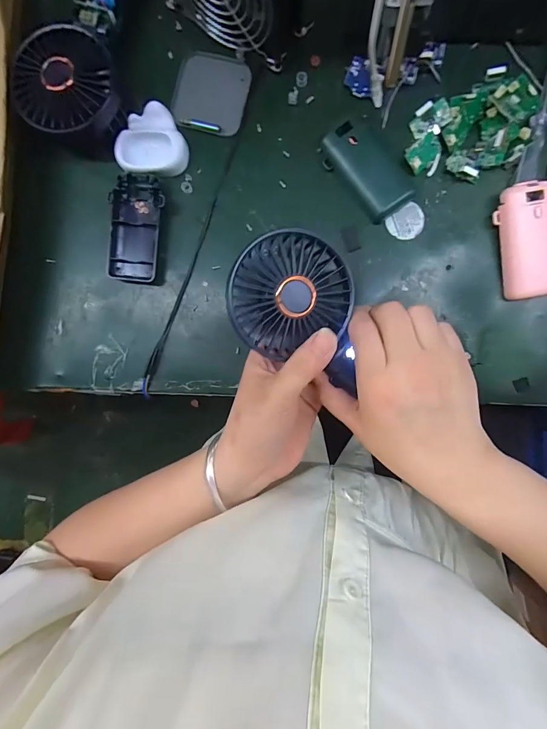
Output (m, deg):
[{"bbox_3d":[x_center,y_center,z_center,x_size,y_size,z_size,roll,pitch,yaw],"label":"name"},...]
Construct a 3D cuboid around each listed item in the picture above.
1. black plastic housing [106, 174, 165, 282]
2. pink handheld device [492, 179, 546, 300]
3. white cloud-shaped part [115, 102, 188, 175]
[{"bbox_3d":[-0.125,-0.125,0.318,0.048,0.014,0.093,9,93,3],"label":"black plastic housing"},{"bbox_3d":[0.219,-0.105,0.292,0.044,0.016,0.093,-11,92,4],"label":"pink handheld device"},{"bbox_3d":[-0.109,-0.203,0.313,0.061,0.014,0.060,6,92,3],"label":"white cloud-shaped part"}]

